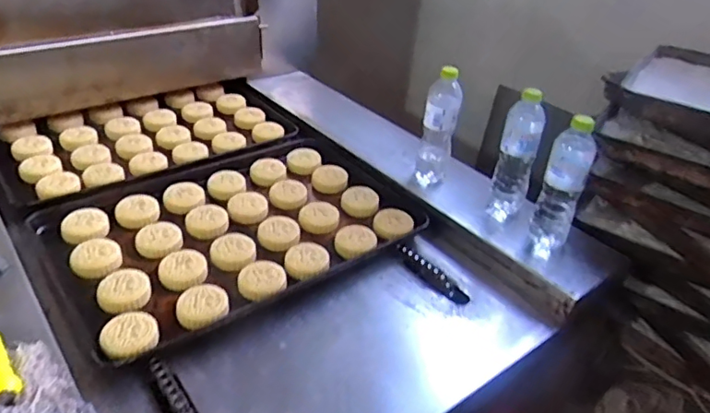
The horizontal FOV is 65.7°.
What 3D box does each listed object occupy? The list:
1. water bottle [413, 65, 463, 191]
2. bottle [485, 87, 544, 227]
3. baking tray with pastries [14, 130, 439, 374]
[{"bbox_3d":[0.161,-0.154,1.053,0.065,0.226,0.069,10,34,7],"label":"water bottle"},{"bbox_3d":[0.284,-0.084,0.974,0.068,0.231,0.053,17,36,17],"label":"bottle"},{"bbox_3d":[-0.219,0.007,0.985,0.589,0.032,0.437,-22,43,-34],"label":"baking tray with pastries"}]

